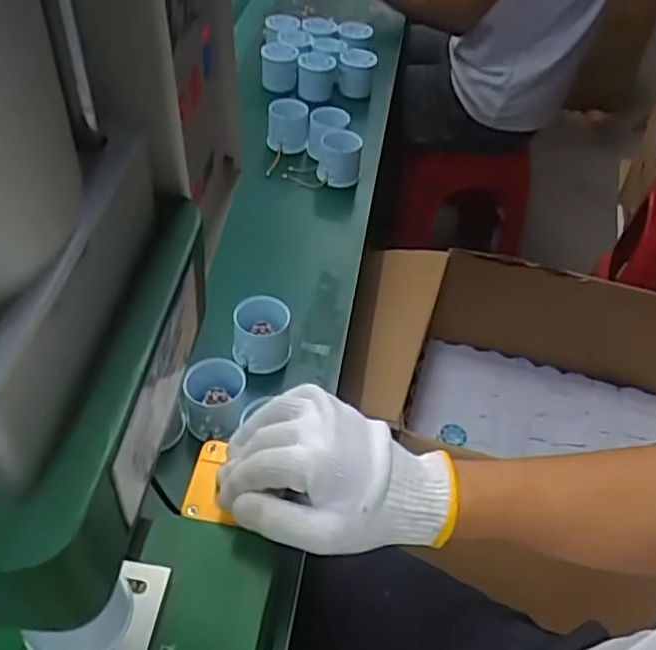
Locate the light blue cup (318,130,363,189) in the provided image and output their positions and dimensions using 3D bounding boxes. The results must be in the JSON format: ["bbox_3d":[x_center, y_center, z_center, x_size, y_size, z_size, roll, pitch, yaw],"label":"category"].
[{"bbox_3d":[0.015,-0.212,0.838,0.053,0.054,0.049,2,47,-2],"label":"light blue cup"}]

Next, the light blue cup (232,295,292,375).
[{"bbox_3d":[-0.061,0.007,0.616,0.052,0.047,0.055,2,47,-2],"label":"light blue cup"}]

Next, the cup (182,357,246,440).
[{"bbox_3d":[-0.096,0.063,0.558,0.049,0.044,0.054,4,47,-1],"label":"cup"}]

